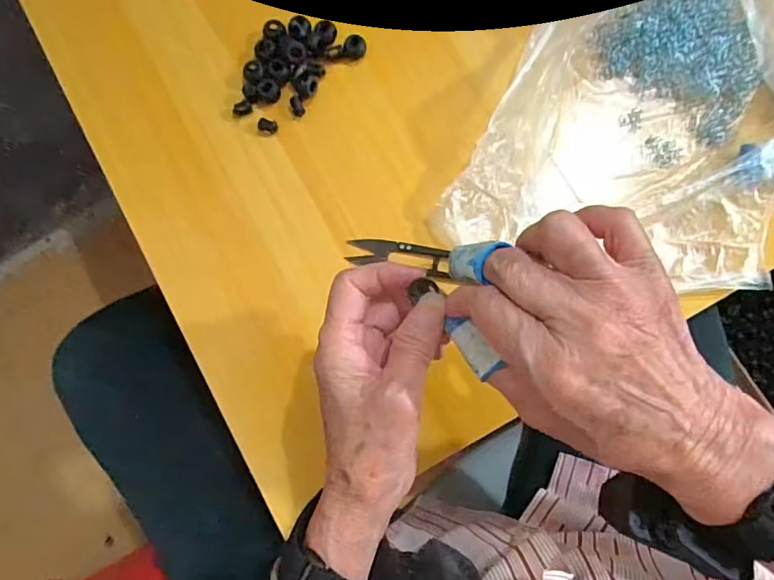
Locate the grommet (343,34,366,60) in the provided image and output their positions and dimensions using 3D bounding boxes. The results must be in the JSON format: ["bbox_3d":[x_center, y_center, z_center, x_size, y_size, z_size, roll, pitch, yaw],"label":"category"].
[{"bbox_3d":[-0.025,-0.183,0.384,0.017,0.009,0.016,-7,82,2],"label":"grommet"}]

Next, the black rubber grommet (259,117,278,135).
[{"bbox_3d":[-0.090,-0.123,0.384,0.014,0.007,0.011,18,83,5],"label":"black rubber grommet"}]

